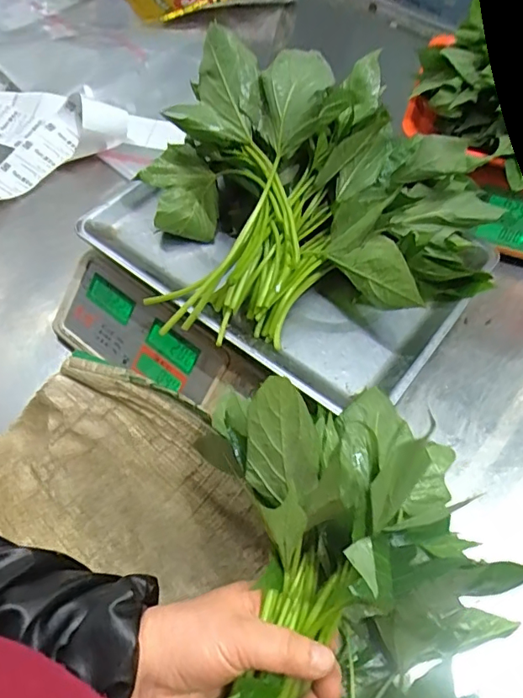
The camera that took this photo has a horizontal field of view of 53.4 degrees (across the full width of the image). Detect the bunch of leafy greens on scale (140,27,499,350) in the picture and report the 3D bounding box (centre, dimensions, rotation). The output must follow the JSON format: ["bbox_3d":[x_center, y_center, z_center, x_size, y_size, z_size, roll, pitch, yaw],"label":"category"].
[{"bbox_3d":[0.055,-0.135,0.451,0.288,0.134,0.211,-4,59,-5],"label":"bunch of leafy greens on scale"}]

